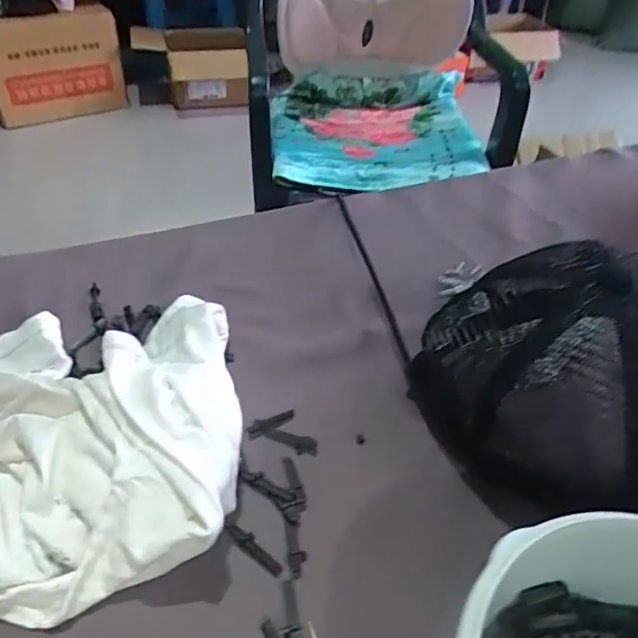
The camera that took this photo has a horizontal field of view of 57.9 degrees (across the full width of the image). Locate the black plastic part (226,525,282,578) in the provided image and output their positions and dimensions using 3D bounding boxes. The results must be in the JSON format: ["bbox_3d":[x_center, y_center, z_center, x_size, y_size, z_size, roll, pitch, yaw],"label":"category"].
[{"bbox_3d":[-0.036,0.128,0.322,0.040,0.004,0.009,29,51,27],"label":"black plastic part"}]

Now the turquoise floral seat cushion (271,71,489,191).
[{"bbox_3d":[0.098,-0.342,1.036,0.359,0.111,0.255,-2,43,-5],"label":"turquoise floral seat cushion"}]

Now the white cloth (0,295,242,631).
[{"bbox_3d":[-0.159,0.066,0.351,0.216,0.053,0.201,-1,43,-2],"label":"white cloth"}]

